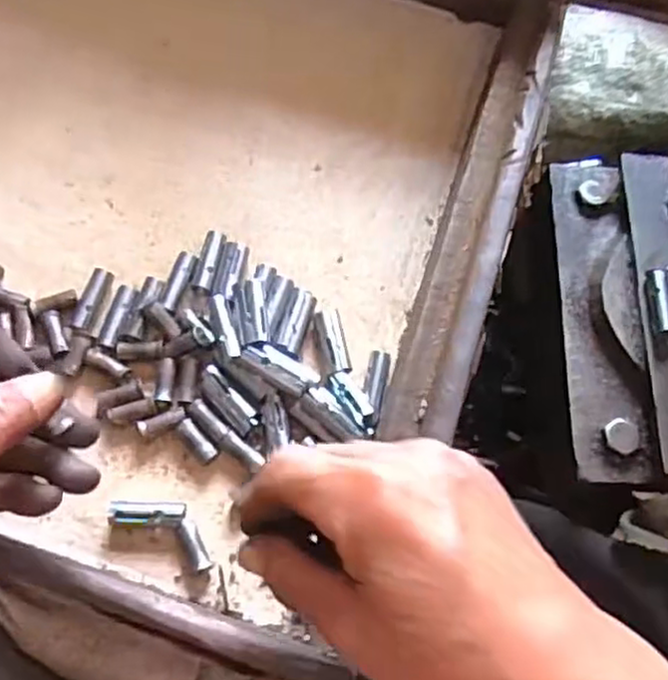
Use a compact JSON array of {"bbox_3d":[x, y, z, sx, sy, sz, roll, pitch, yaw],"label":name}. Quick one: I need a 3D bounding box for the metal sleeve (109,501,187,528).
[{"bbox_3d":[-0.093,0.087,0.355,0.038,0.009,0.013,3,68,-2],"label":"metal sleeve"}]

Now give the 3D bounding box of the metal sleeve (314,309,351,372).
[{"bbox_3d":[0.000,0.001,0.389,0.014,0.009,0.037,-10,69,-7],"label":"metal sleeve"}]

